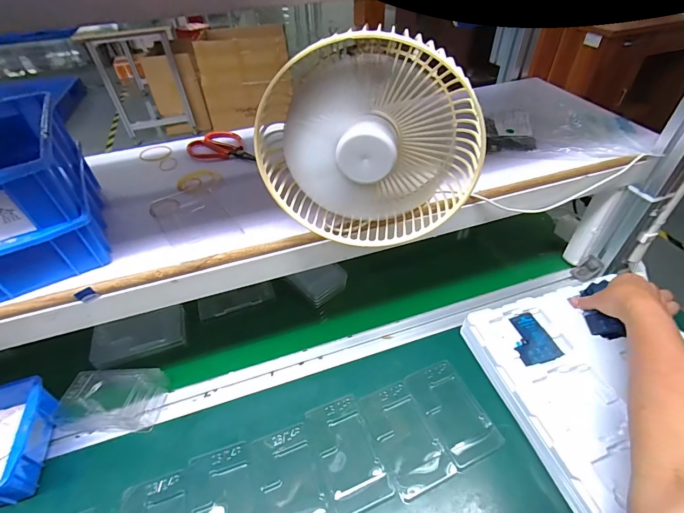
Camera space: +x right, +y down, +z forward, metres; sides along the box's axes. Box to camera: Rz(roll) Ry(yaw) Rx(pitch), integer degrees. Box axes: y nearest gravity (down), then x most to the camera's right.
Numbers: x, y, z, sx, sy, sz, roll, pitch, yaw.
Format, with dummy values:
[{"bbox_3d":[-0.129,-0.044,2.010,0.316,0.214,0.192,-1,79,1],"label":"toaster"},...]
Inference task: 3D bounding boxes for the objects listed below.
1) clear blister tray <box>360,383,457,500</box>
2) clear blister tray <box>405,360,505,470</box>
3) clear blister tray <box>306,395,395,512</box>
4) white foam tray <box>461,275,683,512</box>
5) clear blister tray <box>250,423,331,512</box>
[{"bbox_3d":[0.077,0.229,0.456,0.076,0.009,0.125,-19,46,-16],"label":"clear blister tray"},{"bbox_3d":[0.150,0.202,0.478,0.076,0.012,0.124,-19,46,-16],"label":"clear blister tray"},{"bbox_3d":[0.006,0.242,0.441,0.067,0.008,0.125,-17,45,-14],"label":"clear blister tray"},{"bbox_3d":[0.361,0.176,0.472,0.280,0.047,0.315,-13,44,-11],"label":"white foam tray"},{"bbox_3d":[-0.063,0.271,0.419,0.072,0.010,0.125,-17,45,-14],"label":"clear blister tray"}]

